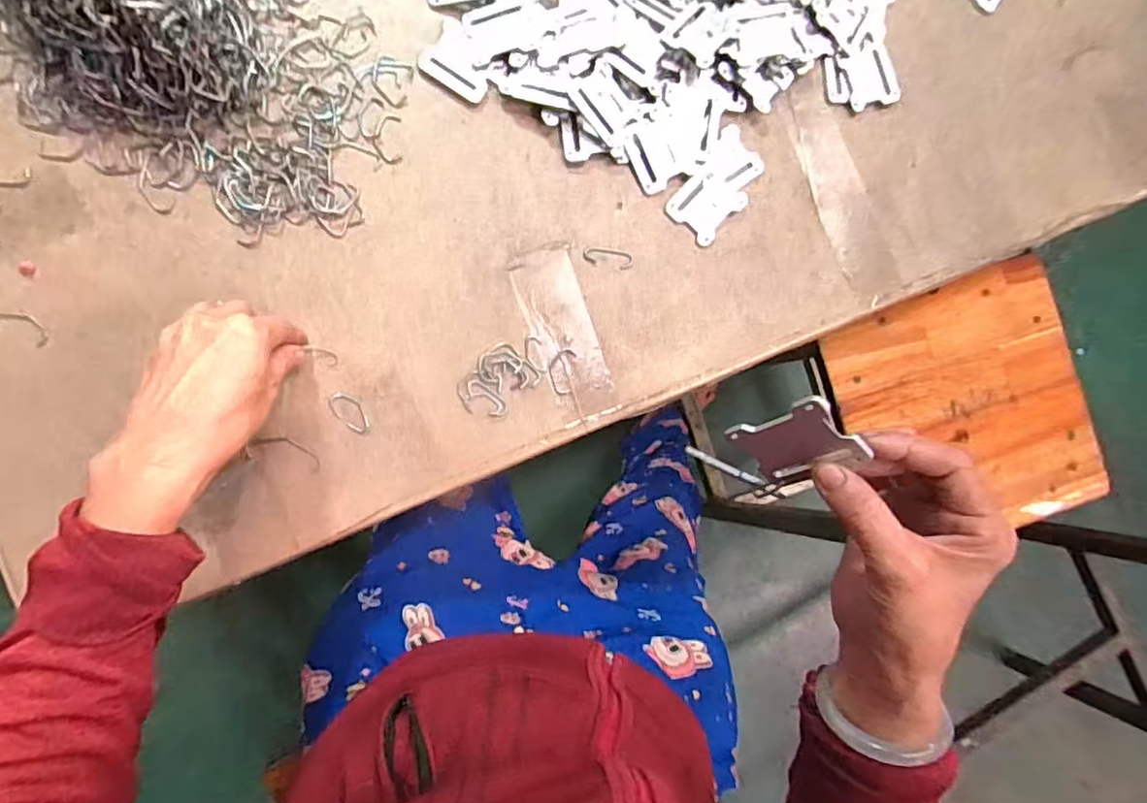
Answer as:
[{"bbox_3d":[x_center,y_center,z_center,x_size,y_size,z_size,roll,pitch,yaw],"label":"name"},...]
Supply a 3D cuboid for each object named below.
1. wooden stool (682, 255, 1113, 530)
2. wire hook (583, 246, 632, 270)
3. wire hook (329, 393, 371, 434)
[{"bbox_3d":[0.402,0.027,0.905,0.295,0.490,0.285,-21,91,-8],"label":"wooden stool"},{"bbox_3d":[0.026,-0.108,0.457,0.037,0.004,0.015,4,87,-8],"label":"wire hook"},{"bbox_3d":[-0.154,0.007,0.421,0.034,0.004,0.019,39,83,-5],"label":"wire hook"}]

